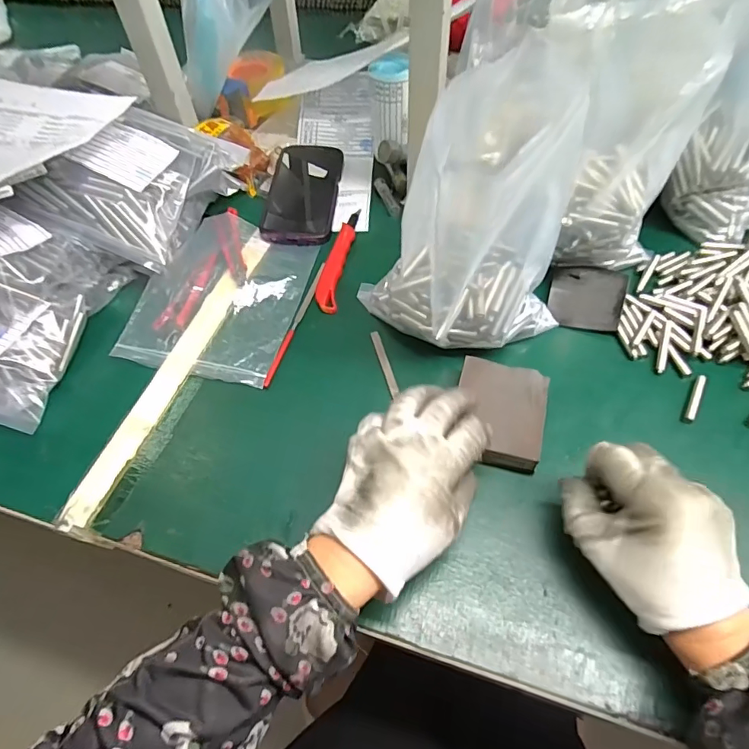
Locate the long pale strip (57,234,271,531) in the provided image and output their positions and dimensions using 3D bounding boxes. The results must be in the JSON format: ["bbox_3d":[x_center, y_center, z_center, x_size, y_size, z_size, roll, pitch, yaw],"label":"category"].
[{"bbox_3d":[-0.173,-0.018,0.433,0.027,0.010,0.323,14,57,11],"label":"long pale strip"}]

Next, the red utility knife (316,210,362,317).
[{"bbox_3d":[-0.038,-0.124,0.496,0.023,0.008,0.148,6,56,6],"label":"red utility knife"}]

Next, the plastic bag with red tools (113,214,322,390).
[{"bbox_3d":[-0.147,-0.087,0.480,0.149,0.012,0.207,10,57,9],"label":"plastic bag with red tools"}]

